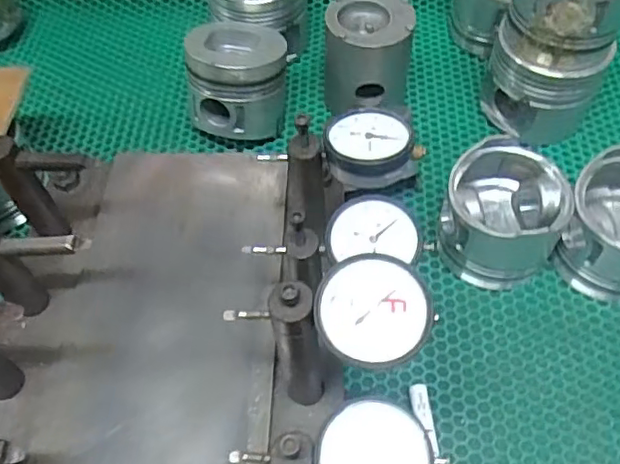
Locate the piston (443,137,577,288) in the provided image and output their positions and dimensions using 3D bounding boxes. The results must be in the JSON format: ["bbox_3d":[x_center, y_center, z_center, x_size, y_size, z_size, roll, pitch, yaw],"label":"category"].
[{"bbox_3d":[0.177,-0.016,0.545,0.102,0.090,0.097,-1,55,2],"label":"piston"}]

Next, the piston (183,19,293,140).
[{"bbox_3d":[-0.078,-0.161,0.655,0.112,0.102,0.124,-1,55,2],"label":"piston"}]

